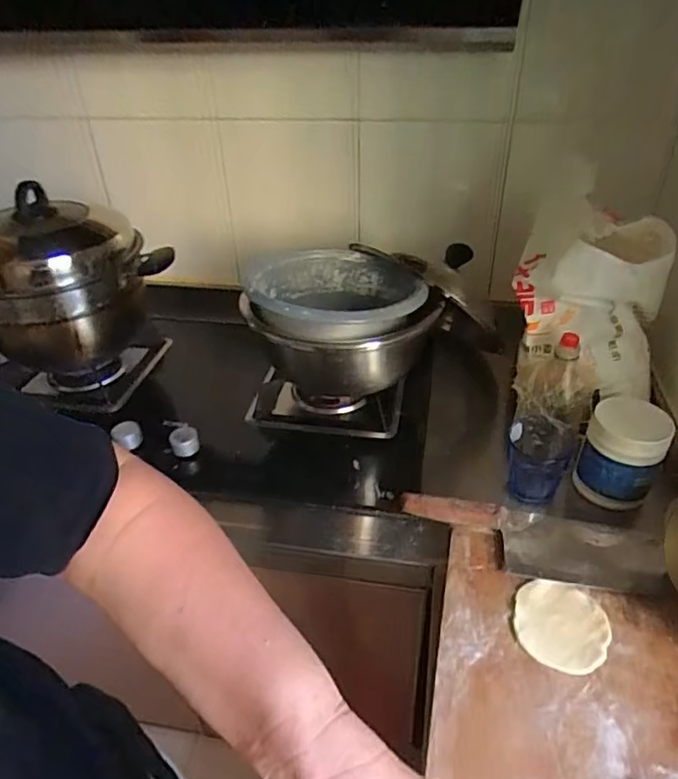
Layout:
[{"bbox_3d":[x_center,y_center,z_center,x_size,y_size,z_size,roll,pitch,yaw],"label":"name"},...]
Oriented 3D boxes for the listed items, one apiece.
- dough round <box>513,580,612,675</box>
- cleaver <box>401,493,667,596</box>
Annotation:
[{"bbox_3d":[0.216,0.229,0.557,0.085,0.007,0.091,-2,36,1],"label":"dough round"},{"bbox_3d":[0.215,0.165,0.632,0.277,0.032,0.099,1,36,4],"label":"cleaver"}]

